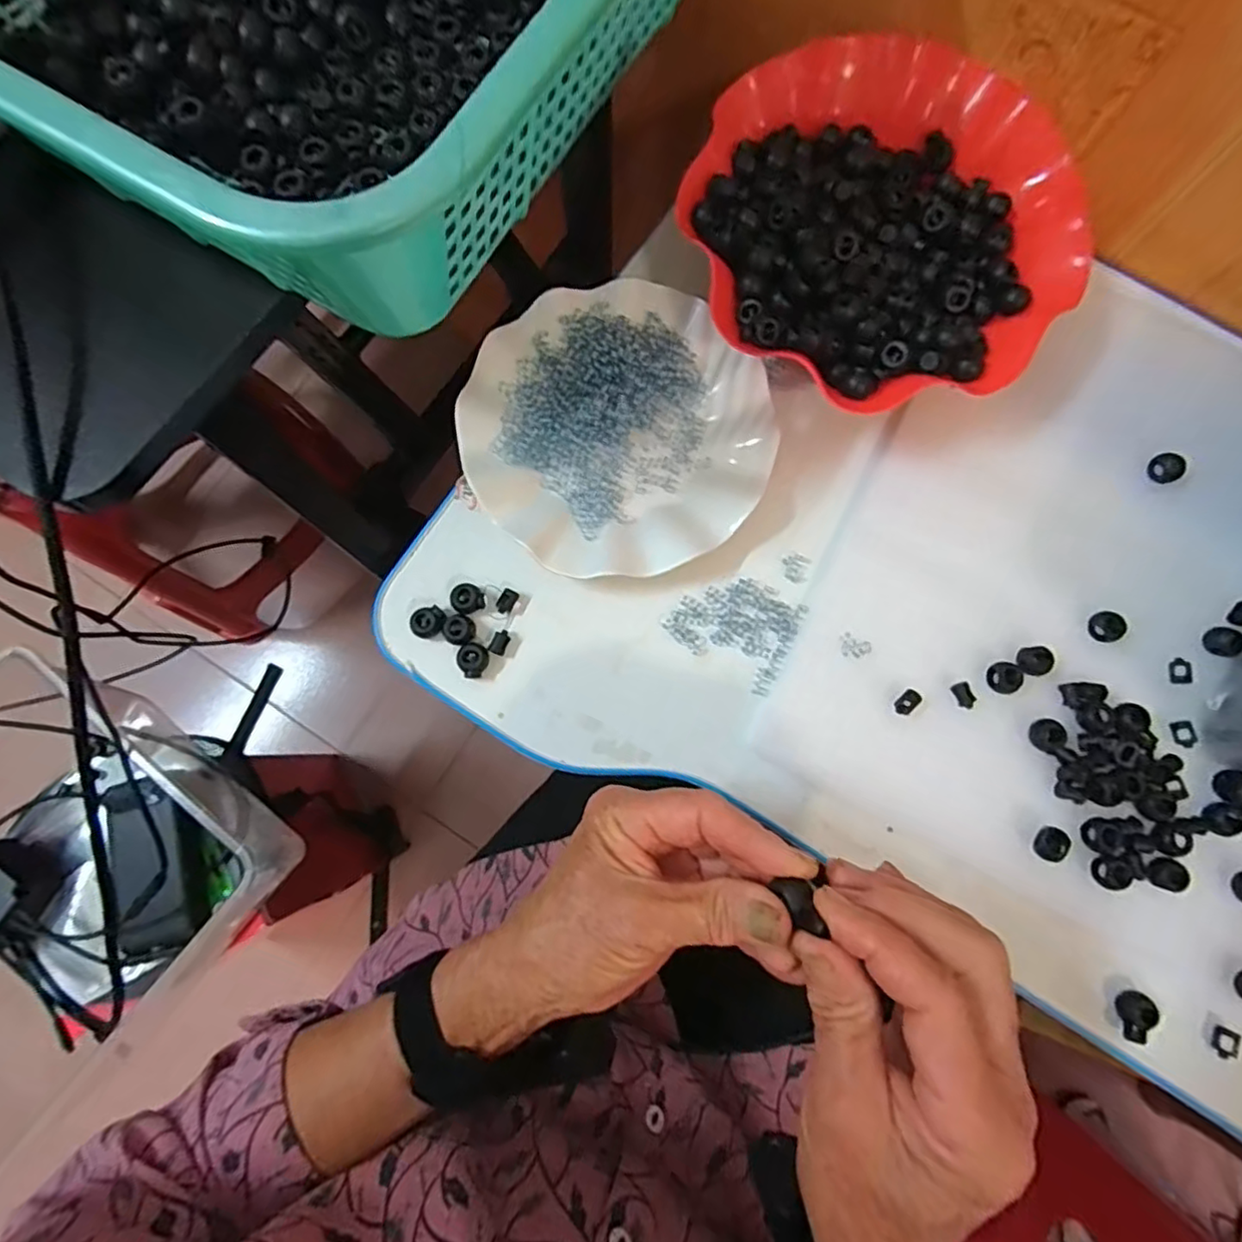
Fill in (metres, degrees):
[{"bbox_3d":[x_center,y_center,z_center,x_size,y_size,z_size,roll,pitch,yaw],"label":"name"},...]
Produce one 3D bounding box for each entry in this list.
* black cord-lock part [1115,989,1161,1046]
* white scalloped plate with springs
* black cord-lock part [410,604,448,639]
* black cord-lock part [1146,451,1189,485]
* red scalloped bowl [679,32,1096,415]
[{"bbox_3d":[0.271,0.209,0.335,0.017,0.011,0.024,31,80,5],"label":"black cord-lock part"},{"bbox_3d":[-0.004,-0.114,0.382,0.177,0.022,0.179,0,79,-1],"label":"white scalloped plate with springs"},{"bbox_3d":[-0.111,0.000,0.365,0.016,0.009,0.020,41,81,6],"label":"black cord-lock part"},{"bbox_3d":[0.332,-0.093,0.385,0.015,0.015,0.018,-21,80,-5],"label":"black cord-lock part"},{"bbox_3d":[0.153,-0.229,0.384,0.222,0.064,0.214,0,79,-1],"label":"red scalloped bowl"}]

